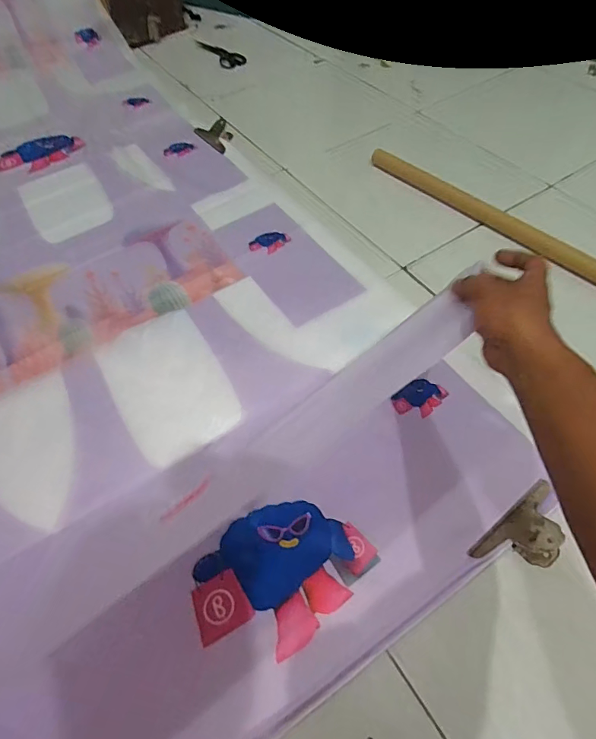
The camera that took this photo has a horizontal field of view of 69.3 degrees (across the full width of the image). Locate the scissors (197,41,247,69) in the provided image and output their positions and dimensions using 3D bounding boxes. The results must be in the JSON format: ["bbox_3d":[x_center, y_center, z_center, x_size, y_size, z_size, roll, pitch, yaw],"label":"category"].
[{"bbox_3d":[-0.234,-0.955,1.298,0.072,0.017,0.197,-32,60,-15],"label":"scissors"}]

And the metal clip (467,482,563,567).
[{"bbox_3d":[0.274,0.196,0.510,0.124,0.025,0.067,-35,61,-17],"label":"metal clip"}]

